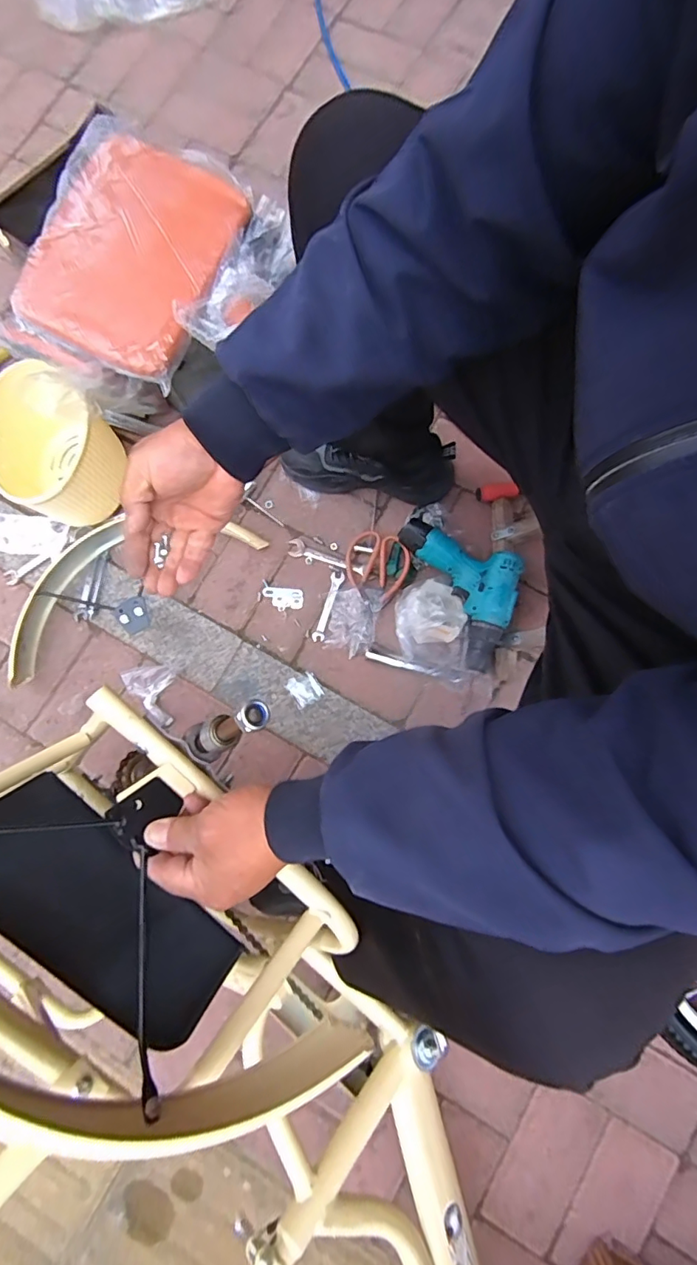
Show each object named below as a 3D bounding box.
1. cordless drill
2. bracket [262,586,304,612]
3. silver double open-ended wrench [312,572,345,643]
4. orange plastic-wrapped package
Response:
[{"bbox_3d":[0.191,-0.078,0.797,0.132,0.071,0.253,-25,80,-3],"label":"cordless drill"},{"bbox_3d":[-0.108,-0.055,0.850,0.067,0.005,0.038,6,79,3],"label":"bracket"},{"bbox_3d":[-0.034,-0.043,0.836,0.021,0.010,0.118,17,80,5],"label":"silver double open-ended wrench"},{"bbox_3d":[-0.309,-0.551,0.746,0.260,0.028,0.343,22,89,-5],"label":"orange plastic-wrapped package"}]

